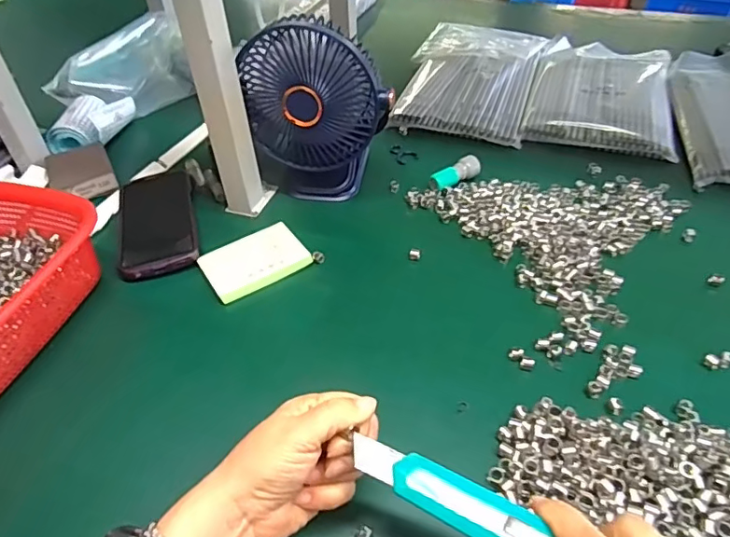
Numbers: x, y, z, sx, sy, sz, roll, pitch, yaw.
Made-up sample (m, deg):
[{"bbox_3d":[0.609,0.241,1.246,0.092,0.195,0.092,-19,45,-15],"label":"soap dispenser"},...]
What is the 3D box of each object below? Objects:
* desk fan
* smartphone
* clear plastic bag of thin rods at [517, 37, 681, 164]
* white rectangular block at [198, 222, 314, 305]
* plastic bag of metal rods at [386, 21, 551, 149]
[{"bbox_3d":[-0.052,-0.157,0.547,0.134,0.182,0.088,-11,42,-7],"label":"desk fan"},{"bbox_3d":[-0.223,-0.054,0.565,0.077,0.015,0.177,-14,42,-11],"label":"smartphone"},{"bbox_3d":[0.339,-0.259,0.751,0.181,0.017,0.313,12,44,18],"label":"clear plastic bag of thin rods"},{"bbox_3d":[-0.107,-0.007,0.508,0.093,0.011,0.067,-26,46,-23],"label":"white rectangular block"},{"bbox_3d":[0.159,-0.294,0.788,0.185,0.040,0.327,11,44,17],"label":"plastic bag of metal rods"}]

